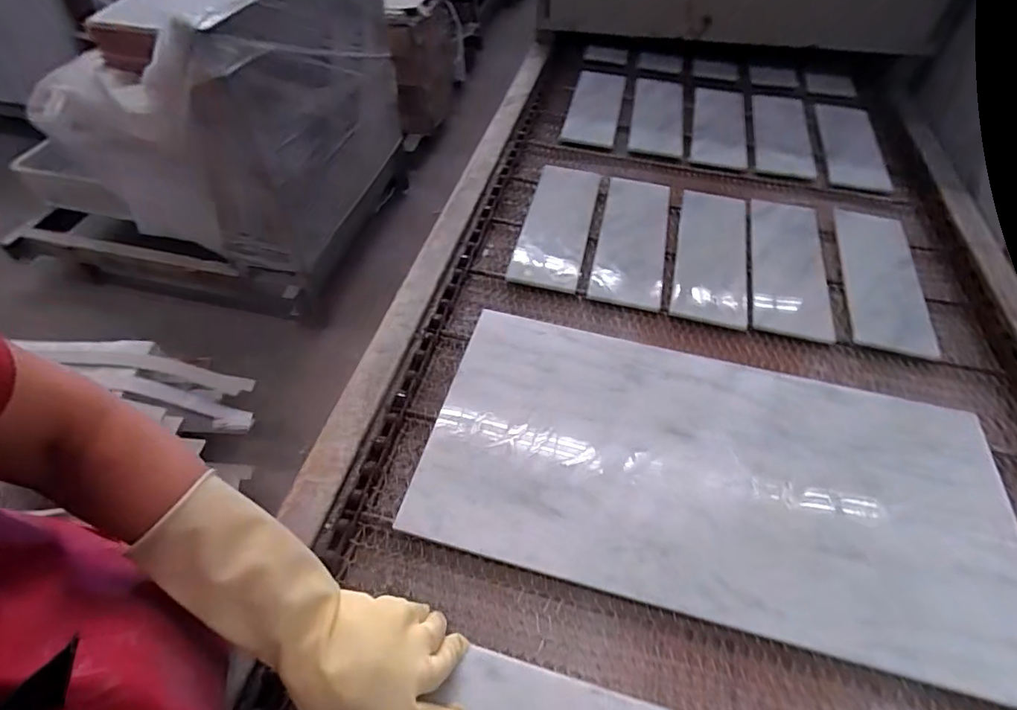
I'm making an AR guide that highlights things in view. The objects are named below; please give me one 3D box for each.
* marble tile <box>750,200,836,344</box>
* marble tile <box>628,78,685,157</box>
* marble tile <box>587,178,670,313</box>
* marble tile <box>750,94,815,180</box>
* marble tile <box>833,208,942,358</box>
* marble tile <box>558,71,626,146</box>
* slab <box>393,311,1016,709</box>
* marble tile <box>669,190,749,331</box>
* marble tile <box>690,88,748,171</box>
[{"bbox_3d":[0.435,-0.151,0.758,0.110,0.010,0.314,15,52,9],"label":"marble tile"},{"bbox_3d":[0.317,-0.519,1.030,0.107,0.009,0.308,10,52,6],"label":"marble tile"},{"bbox_3d":[0.200,-0.200,0.779,0.103,0.017,0.311,12,52,7],"label":"marble tile"},{"bbox_3d":[0.565,-0.465,1.015,0.109,0.012,0.322,14,52,9],"label":"marble tile"},{"bbox_3d":[0.572,-0.125,0.753,0.107,0.011,0.312,12,51,15],"label":"marble tile"},{"bbox_3d":[0.187,-0.540,1.034,0.103,0.008,0.336,12,52,7],"label":"marble tile"},{"bbox_3d":[0.220,0.118,0.535,0.609,0.012,0.307,12,51,9],"label":"slab"},{"bbox_3d":[0.319,-0.164,0.767,0.103,0.012,0.300,14,52,8],"label":"marble tile"},{"bbox_3d":[0.440,-0.486,1.025,0.109,0.015,0.303,13,52,8],"label":"marble tile"}]

